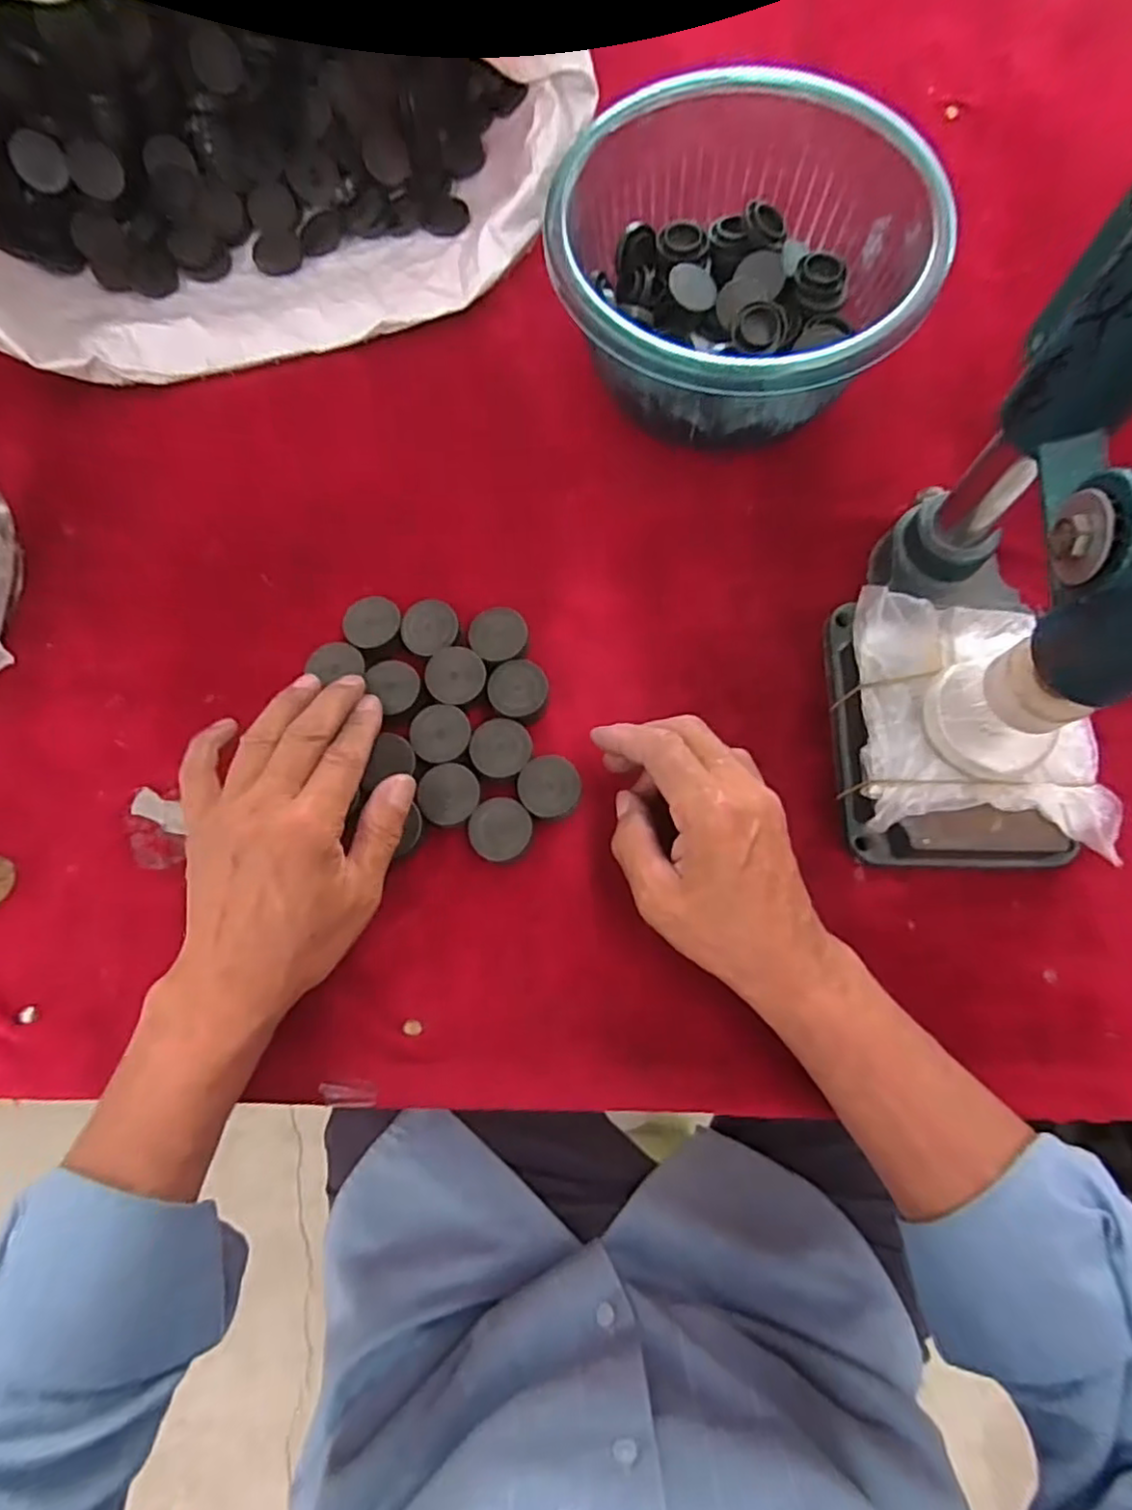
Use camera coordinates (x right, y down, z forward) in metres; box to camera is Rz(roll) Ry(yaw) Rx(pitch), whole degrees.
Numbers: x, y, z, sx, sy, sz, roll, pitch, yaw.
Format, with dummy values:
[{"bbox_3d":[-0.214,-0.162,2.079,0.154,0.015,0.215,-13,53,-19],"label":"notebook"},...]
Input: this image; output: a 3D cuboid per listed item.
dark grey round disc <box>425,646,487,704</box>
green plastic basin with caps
[{"bbox_3d":[-0.061,-0.044,0.382,0.032,0.010,0.033,-6,75,0],"label":"dark grey round disc"},{"bbox_3d":[0.098,-0.273,0.402,0.197,0.088,0.201,0,75,2],"label":"green plastic basin with caps"}]

